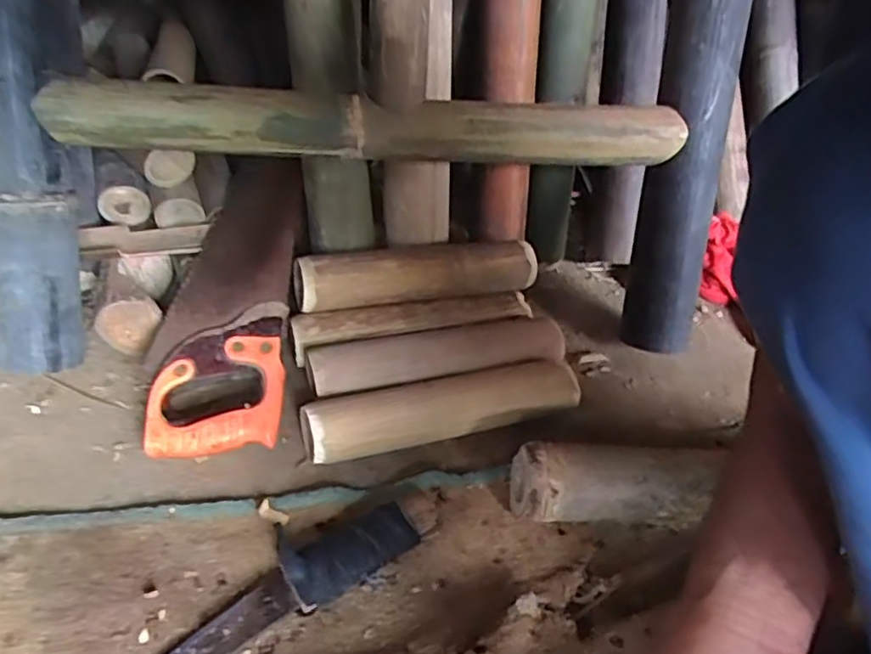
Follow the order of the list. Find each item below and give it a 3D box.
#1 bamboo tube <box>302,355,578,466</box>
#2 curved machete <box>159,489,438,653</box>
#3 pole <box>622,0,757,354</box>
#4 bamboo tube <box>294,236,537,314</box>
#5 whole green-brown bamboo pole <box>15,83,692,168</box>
[{"bbox_3d":[0.009,0.078,0.628,0.268,0.055,0.057,-8,41,-19],"label":"bamboo tube"},{"bbox_3d":[-0.123,0.198,0.470,0.288,0.031,0.054,-24,48,-33],"label":"curved machete"},{"bbox_3d":[0.270,-0.217,0.691,0.071,0.495,0.068,4,17,-5],"label":"pole"},{"bbox_3d":[-0.017,-0.058,0.707,0.259,0.059,0.053,-6,40,-18],"label":"bamboo tube"},{"bbox_3d":[-0.040,-0.192,0.630,0.602,0.058,0.047,-1,38,-12],"label":"whole green-brown bamboo pole"}]

